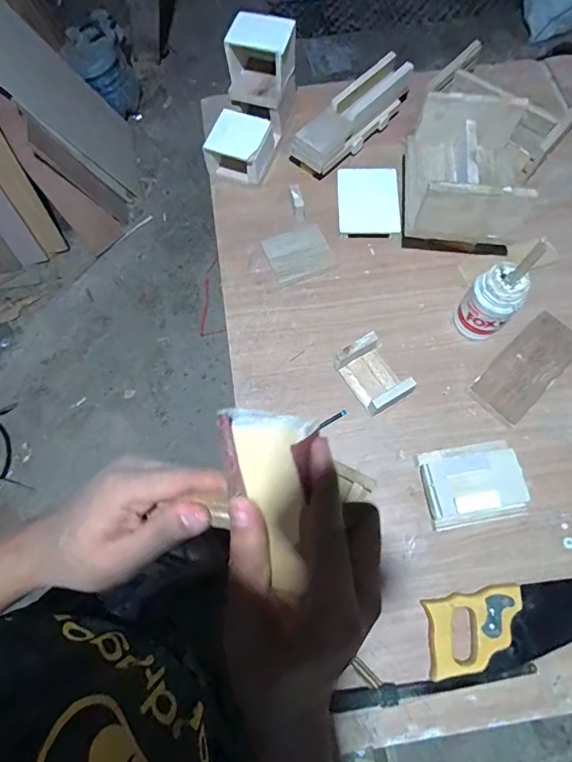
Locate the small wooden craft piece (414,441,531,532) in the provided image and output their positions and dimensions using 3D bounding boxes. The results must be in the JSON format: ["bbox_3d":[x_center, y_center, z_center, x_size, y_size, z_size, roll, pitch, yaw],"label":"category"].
[{"bbox_3d":[0.281,0.153,0.664,0.147,0.049,0.115,-11,71,-3],"label":"small wooden craft piece"}]

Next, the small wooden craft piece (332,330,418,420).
[{"bbox_3d":[0.145,-0.011,0.727,0.085,0.054,0.121,-28,73,-9],"label":"small wooden craft piece"}]

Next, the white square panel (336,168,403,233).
[{"bbox_3d":[0.158,-0.346,0.845,0.116,0.016,0.139,0,71,1],"label":"white square panel"}]

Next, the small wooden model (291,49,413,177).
[{"bbox_3d":[0.134,-0.533,0.891,0.087,0.065,0.304,41,76,13],"label":"small wooden model"}]

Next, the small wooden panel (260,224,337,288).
[{"bbox_3d":[0.023,-0.239,0.822,0.110,0.017,0.108,-21,72,-6],"label":"small wooden panel"}]

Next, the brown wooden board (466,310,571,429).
[{"bbox_3d":[0.404,-0.023,0.736,0.209,0.019,0.091,-42,75,-12],"label":"brown wooden board"}]

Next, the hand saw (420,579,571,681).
[{"bbox_3d":[0.392,0.326,0.611,0.400,0.029,0.096,-8,71,-2],"label":"hand saw"}]

